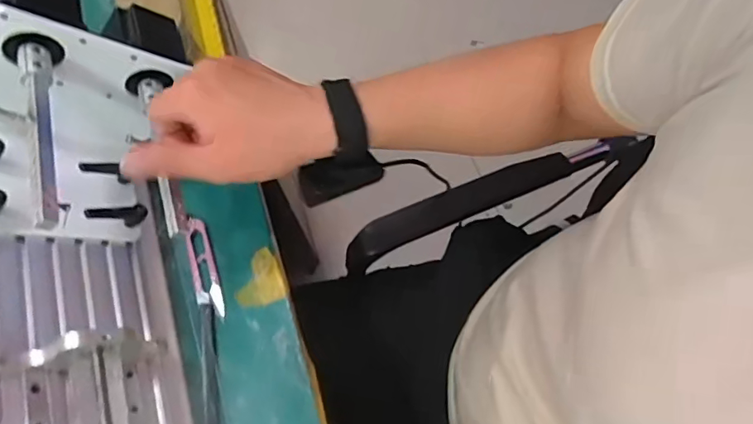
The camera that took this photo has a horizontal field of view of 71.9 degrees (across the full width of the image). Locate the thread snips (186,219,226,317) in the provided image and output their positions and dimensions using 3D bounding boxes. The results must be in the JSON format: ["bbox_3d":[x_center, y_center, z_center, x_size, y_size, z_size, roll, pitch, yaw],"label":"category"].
[{"bbox_3d":[-0.156,0.049,0.465,0.022,0.004,0.094,-19,67,-5],"label":"thread snips"}]

